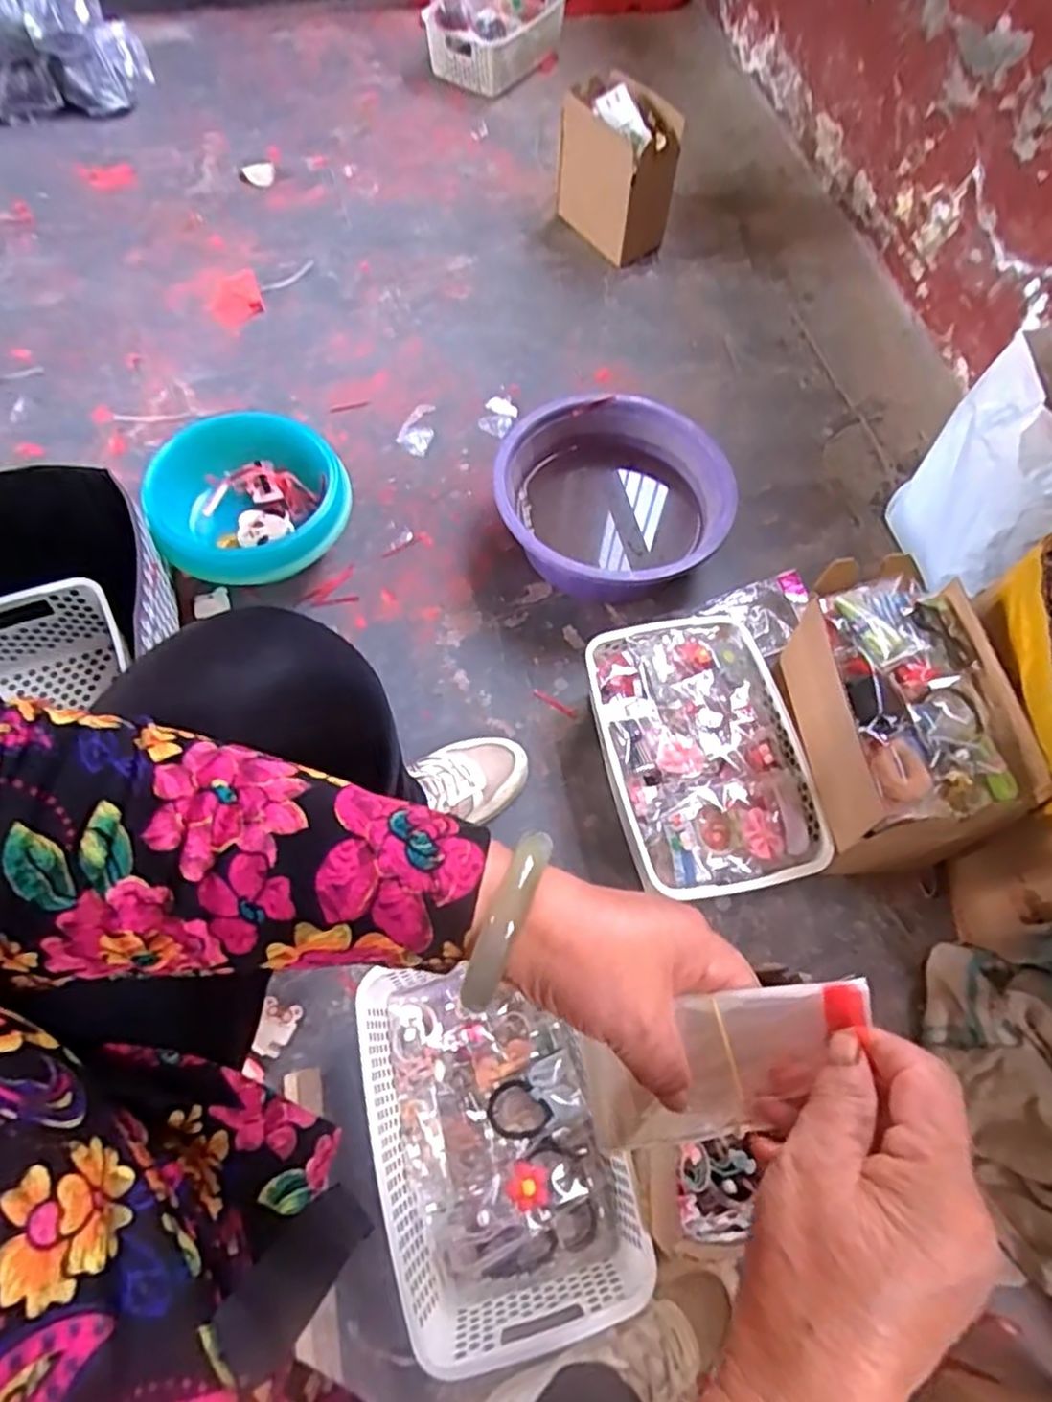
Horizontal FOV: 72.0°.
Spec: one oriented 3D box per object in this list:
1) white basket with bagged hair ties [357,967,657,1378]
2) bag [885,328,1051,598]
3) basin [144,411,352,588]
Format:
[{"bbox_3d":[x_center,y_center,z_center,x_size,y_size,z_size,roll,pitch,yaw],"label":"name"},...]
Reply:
[{"bbox_3d":[-0.029,0.375,0.633,0.195,0.082,0.278,-15,66,-9],"label":"white basket with bagged hair ties"},{"bbox_3d":[0.618,-0.254,0.864,0.243,0.248,0.252,-27,69,-15],"label":"bag"},{"bbox_3d":[-0.334,-0.242,0.910,0.222,0.105,0.204,1,65,-2],"label":"basin"}]

